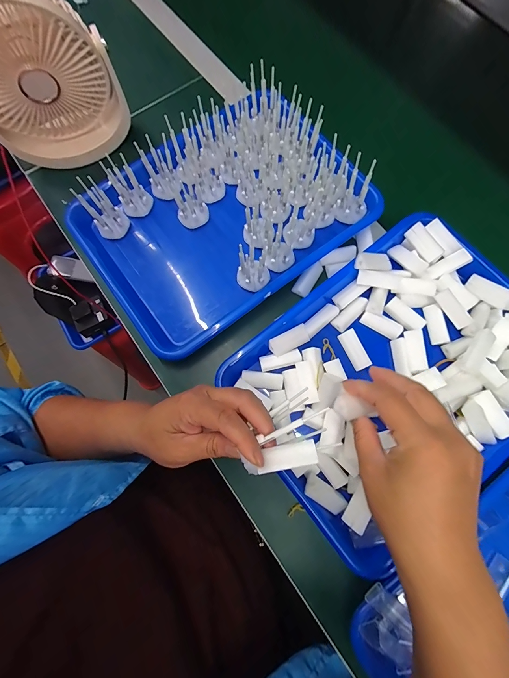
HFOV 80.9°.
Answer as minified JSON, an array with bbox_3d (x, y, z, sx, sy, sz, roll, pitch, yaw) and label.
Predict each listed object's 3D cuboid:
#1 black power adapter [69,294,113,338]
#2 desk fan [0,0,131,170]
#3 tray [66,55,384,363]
[{"bbox_3d":[-0.378,-0.054,0.689,0.074,0.028,0.079,-33,78,-7],"label":"black power adapter"},{"bbox_3d":[-0.242,-0.295,0.334,0.157,0.155,0.065,-20,76,-4],"label":"desk fan"},{"bbox_3d":[-0.038,-0.157,0.364,0.333,0.067,0.242,-36,78,-8],"label":"tray"}]

